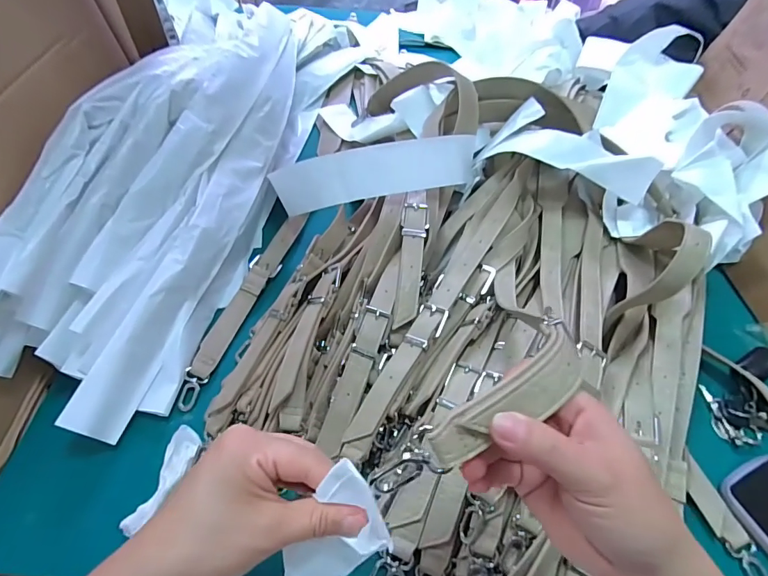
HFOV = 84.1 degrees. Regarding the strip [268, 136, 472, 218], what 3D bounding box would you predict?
[{"bbox_3d":[0.004,-0.148,0.530,0.251,0.065,0.039,-14,30,-9],"label":"strip"}]

